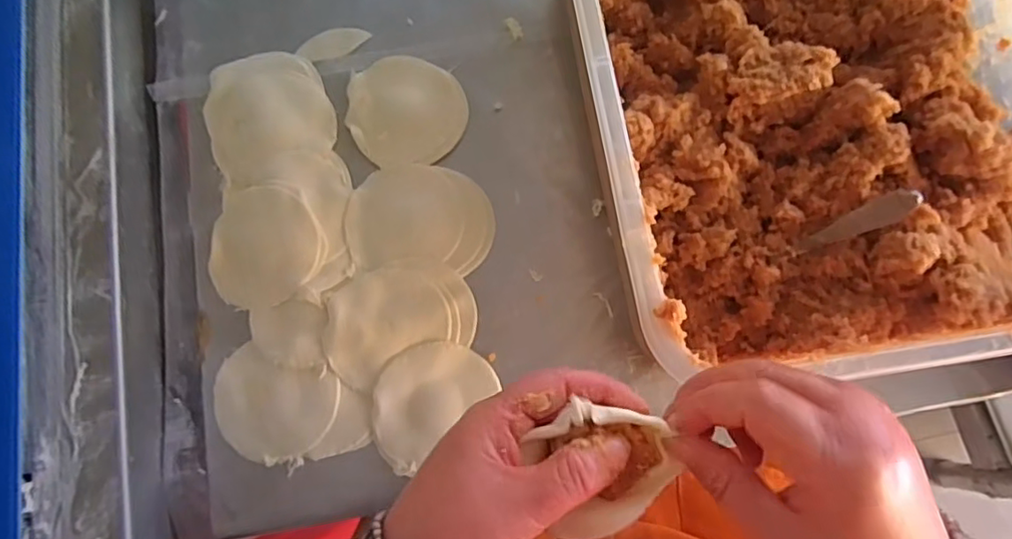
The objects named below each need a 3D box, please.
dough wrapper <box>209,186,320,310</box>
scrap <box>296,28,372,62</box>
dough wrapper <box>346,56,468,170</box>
[{"bbox_3d":[-0.176,-0.018,0.432,0.080,0.014,0.086,1,76,0],"label":"dough wrapper"},{"bbox_3d":[-0.138,-0.182,0.484,0.056,0.004,0.030,-14,76,-3],"label":"scrap"},{"bbox_3d":[-0.076,-0.123,0.466,0.088,0.006,0.089,0,76,0],"label":"dough wrapper"}]

